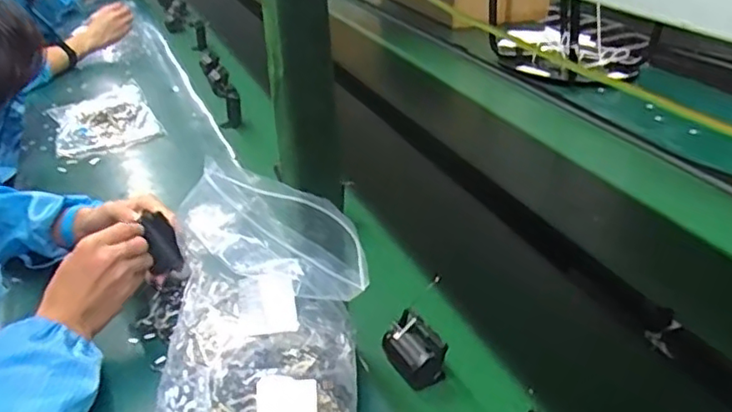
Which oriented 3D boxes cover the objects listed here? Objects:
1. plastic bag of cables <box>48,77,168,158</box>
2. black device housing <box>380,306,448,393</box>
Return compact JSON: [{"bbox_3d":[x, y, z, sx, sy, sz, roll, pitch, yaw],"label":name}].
[{"bbox_3d":[-0.522,-0.177,1.261,0.185,0.025,0.300,-16,31,-23],"label":"plastic bag of cables"},{"bbox_3d":[0.047,0.150,0.642,0.050,0.041,0.072,-18,32,-25],"label":"black device housing"}]

